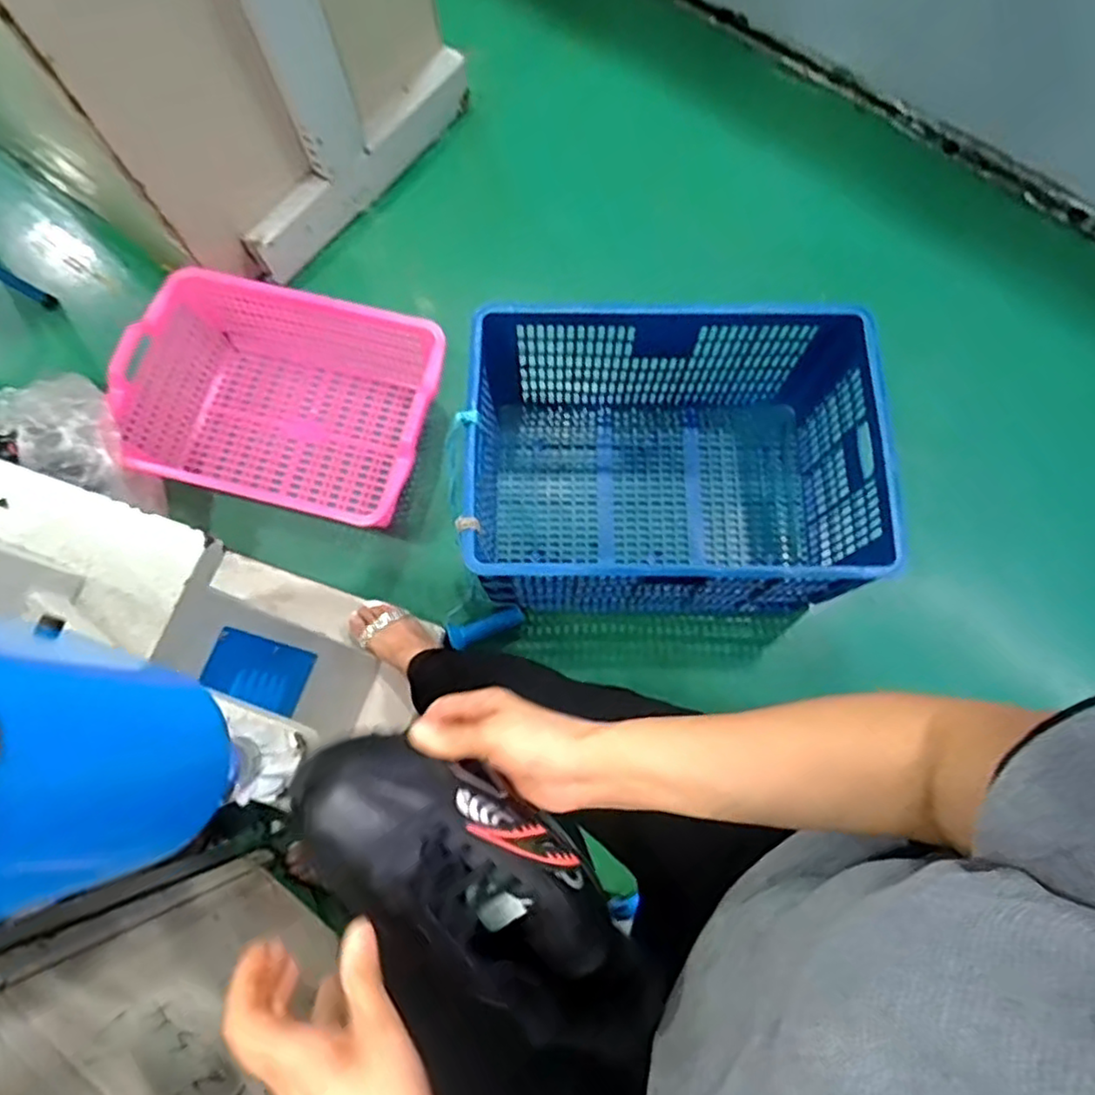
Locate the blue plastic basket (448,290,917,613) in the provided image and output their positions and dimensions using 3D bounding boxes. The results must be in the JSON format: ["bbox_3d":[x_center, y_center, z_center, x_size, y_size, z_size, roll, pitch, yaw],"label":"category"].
[{"bbox_3d":[0.179,-0.121,1.060,0.564,0.276,0.396,0,75,0],"label":"blue plastic basket"}]

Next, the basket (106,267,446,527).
[{"bbox_3d":[-0.434,-0.254,1.180,0.502,0.157,0.379,7,75,2],"label":"basket"}]

